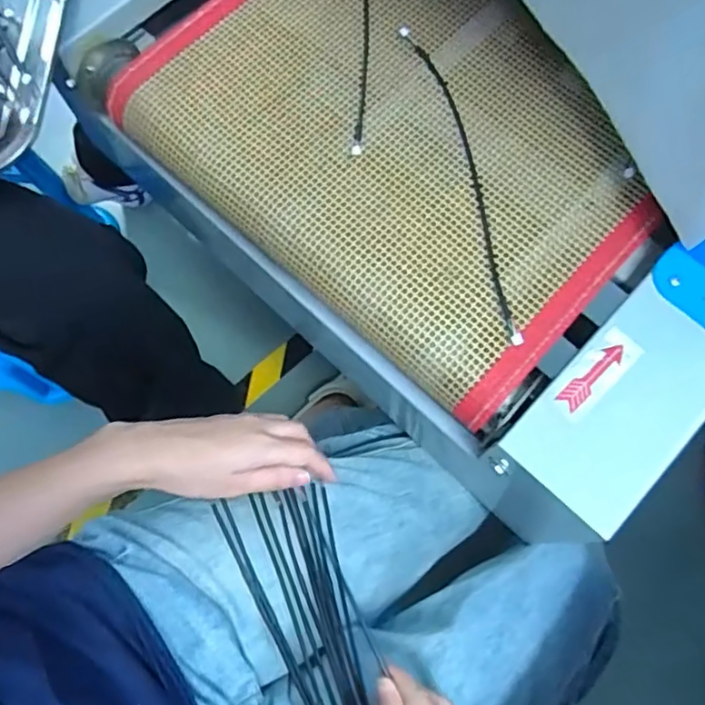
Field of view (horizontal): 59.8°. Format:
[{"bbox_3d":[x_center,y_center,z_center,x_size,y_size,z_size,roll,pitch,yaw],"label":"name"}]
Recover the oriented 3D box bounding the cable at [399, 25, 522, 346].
[{"bbox_3d":[0.087,-0.135,0.461,0.027,0.012,0.278,-14,73,-4],"label":"cable"}]

